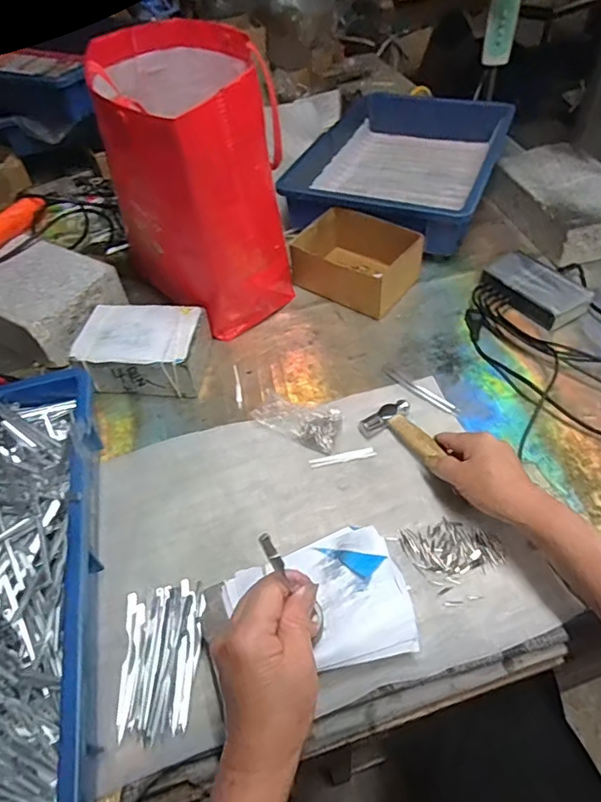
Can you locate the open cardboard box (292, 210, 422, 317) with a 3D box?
[{"bbox_3d":[0.077,-0.203,0.722,0.162,0.066,0.123,27,58,25],"label":"open cardboard box"}]

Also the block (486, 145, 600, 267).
[{"bbox_3d":[0.415,-0.313,0.792,0.146,0.052,0.246,-16,51,-8],"label":"block"}]

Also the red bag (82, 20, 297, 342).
[{"bbox_3d":[-0.133,-0.267,0.648,0.196,0.284,0.276,-18,51,-10],"label":"red bag"}]

